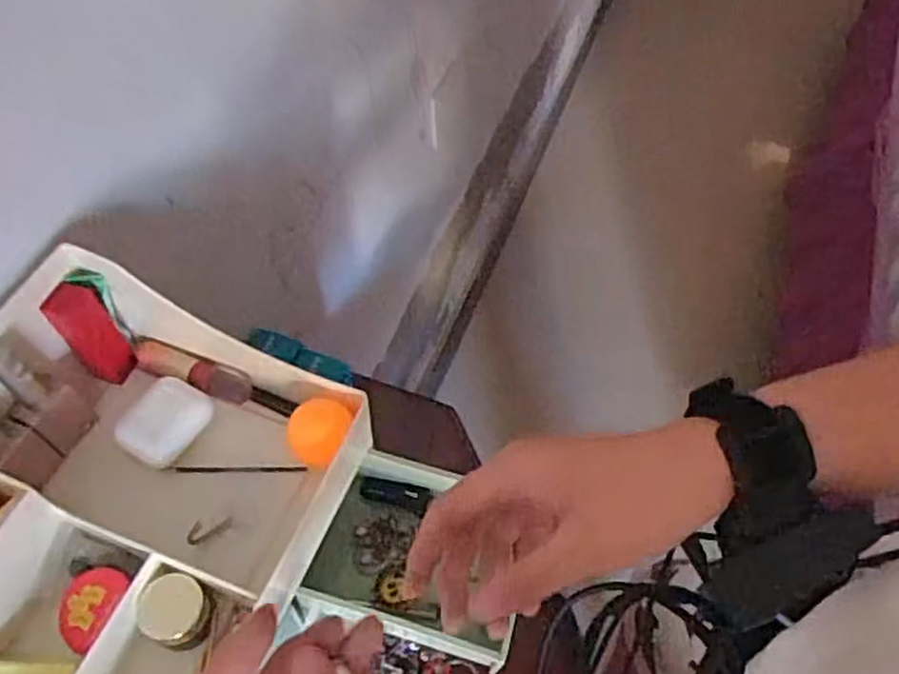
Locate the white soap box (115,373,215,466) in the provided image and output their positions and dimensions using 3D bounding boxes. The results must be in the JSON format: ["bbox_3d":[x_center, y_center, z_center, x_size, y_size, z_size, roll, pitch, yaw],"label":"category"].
[{"bbox_3d":[-0.170,0.049,0.445,0.041,0.021,0.051,29,62,18],"label":"white soap box"}]

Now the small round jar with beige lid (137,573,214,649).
[{"bbox_3d":[-0.138,0.139,0.377,0.031,0.025,0.032,0,57,1],"label":"small round jar with beige lid"}]

